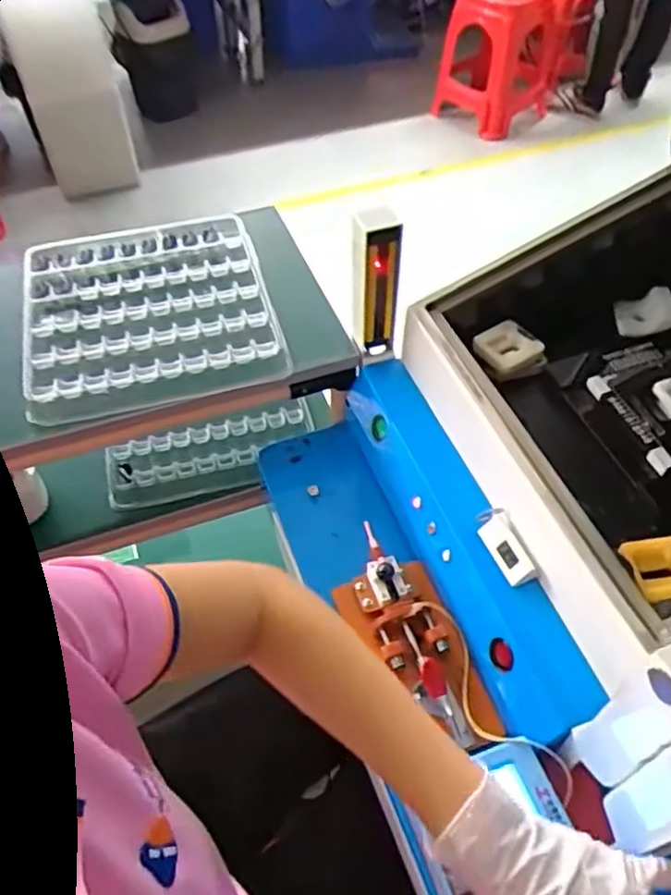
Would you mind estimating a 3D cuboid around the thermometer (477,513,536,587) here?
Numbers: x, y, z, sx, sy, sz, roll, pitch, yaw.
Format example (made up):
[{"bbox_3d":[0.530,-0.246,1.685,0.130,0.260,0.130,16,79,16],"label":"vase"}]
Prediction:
[{"bbox_3d":[0.142,0.085,0.563,0.026,0.011,0.057,-40,55,22],"label":"thermometer"}]

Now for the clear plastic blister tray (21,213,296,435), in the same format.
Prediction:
[{"bbox_3d":[-0.199,-0.149,0.731,0.247,0.038,0.251,-13,52,-10],"label":"clear plastic blister tray"}]

